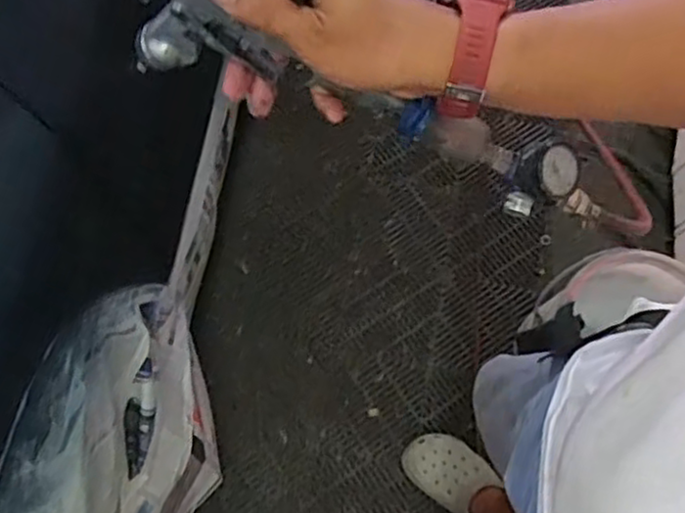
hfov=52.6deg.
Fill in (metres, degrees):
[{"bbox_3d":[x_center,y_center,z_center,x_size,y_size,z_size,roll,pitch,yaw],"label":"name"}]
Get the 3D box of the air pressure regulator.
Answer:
[{"bbox_3d":[0.142,-0.057,0.499,0.044,0.061,0.038,33,73,12],"label":"air pressure regulator"}]

